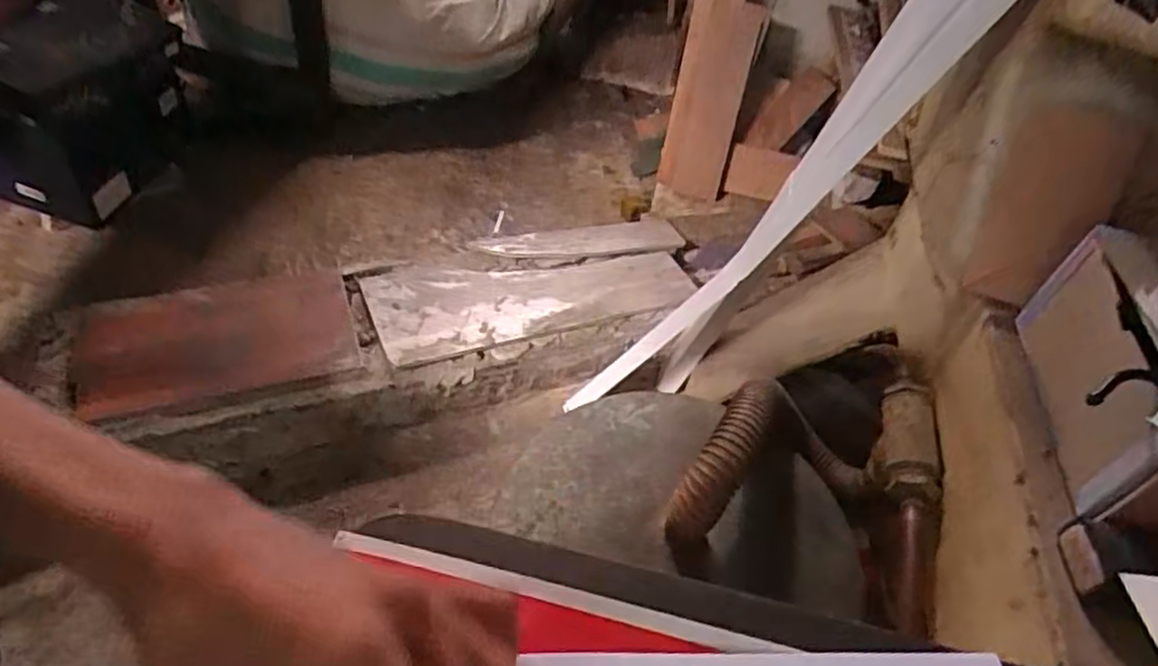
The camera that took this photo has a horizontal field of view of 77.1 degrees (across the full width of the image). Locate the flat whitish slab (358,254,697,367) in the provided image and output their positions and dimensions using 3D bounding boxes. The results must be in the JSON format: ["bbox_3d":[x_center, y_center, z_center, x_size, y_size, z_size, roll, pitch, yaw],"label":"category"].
[{"bbox_3d":[-0.078,-0.068,1.324,0.579,0.032,0.211,-9,50,-14],"label":"flat whitish slab"}]

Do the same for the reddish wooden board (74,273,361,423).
[{"bbox_3d":[-0.587,0.007,1.182,0.405,0.031,0.214,-11,59,-15],"label":"reddish wooden board"}]

